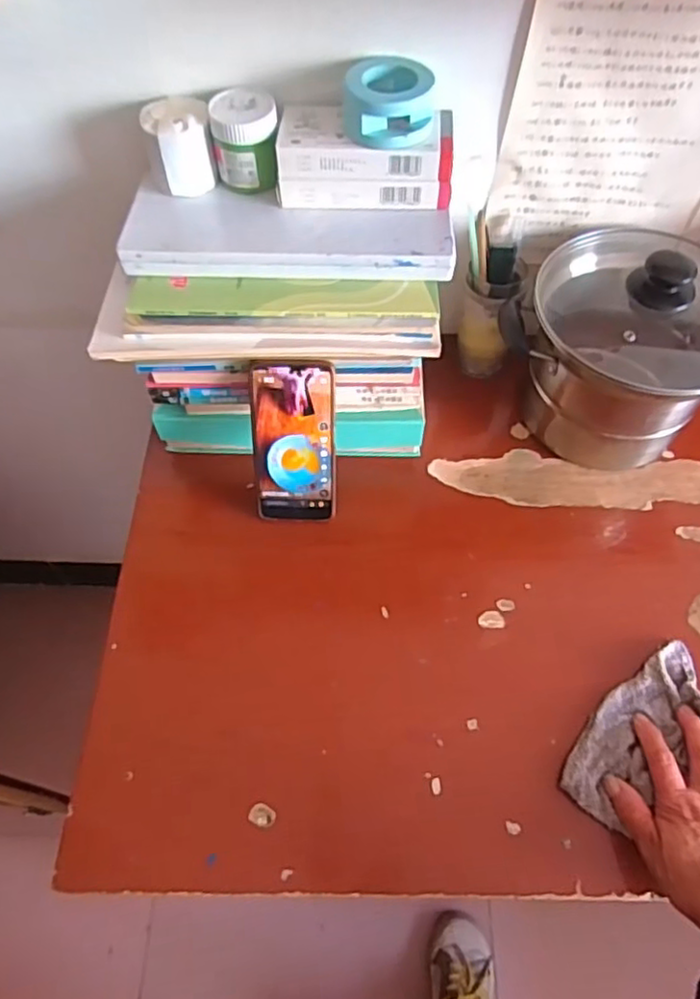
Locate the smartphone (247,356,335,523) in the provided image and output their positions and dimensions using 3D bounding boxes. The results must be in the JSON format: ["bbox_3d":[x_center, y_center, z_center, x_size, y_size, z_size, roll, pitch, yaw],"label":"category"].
[{"bbox_3d":[-0.053,-0.051,0.614,0.078,0.166,0.008,2,31,2],"label":"smartphone"}]

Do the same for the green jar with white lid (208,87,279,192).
[{"bbox_3d":[-0.090,-0.307,0.560,0.055,0.067,0.058,1,59,-1],"label":"green jar with white lid"}]

